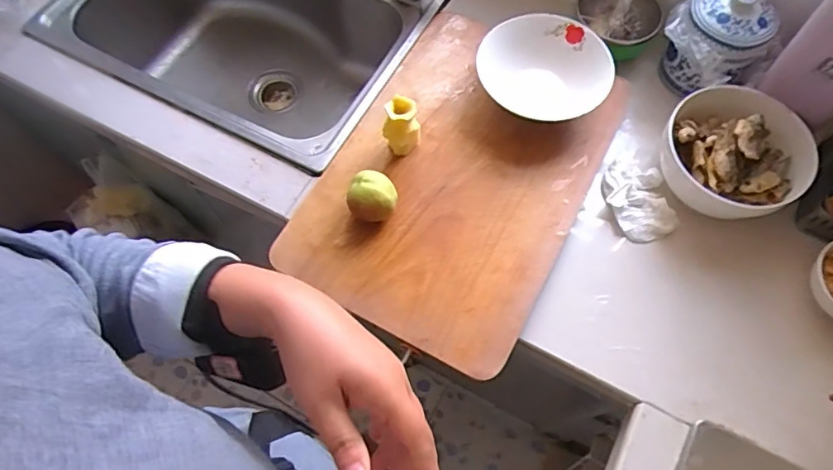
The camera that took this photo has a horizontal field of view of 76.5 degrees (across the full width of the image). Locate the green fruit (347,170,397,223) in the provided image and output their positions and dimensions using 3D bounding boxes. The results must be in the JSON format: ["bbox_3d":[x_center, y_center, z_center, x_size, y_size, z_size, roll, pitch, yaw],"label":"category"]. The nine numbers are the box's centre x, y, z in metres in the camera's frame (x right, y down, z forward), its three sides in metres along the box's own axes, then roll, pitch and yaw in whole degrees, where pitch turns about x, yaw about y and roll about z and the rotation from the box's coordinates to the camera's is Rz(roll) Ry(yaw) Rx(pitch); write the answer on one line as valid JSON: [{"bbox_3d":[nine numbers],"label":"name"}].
[{"bbox_3d":[-0.054,-0.046,0.648,0.056,0.060,0.051,-2,67,1],"label":"green fruit"}]

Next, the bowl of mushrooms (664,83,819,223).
[{"bbox_3d":[0.406,-0.100,0.667,0.181,0.076,0.170,-1,67,1],"label":"bowl of mushrooms"}]

